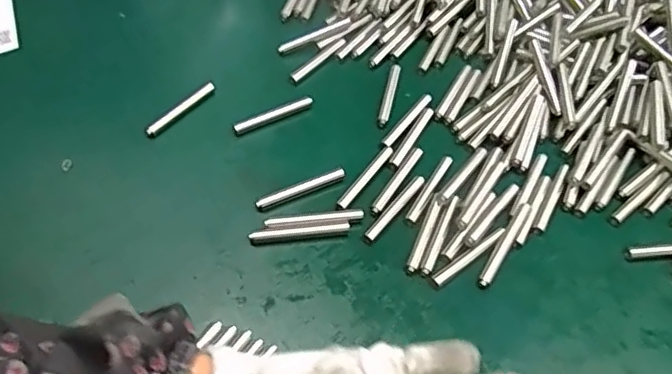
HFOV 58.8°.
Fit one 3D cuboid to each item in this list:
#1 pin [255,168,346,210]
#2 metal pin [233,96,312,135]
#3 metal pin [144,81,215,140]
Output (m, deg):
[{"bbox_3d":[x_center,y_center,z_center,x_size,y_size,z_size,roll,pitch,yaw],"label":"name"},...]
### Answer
[{"bbox_3d":[-0.021,0.001,0.370,0.059,0.004,0.007,-23,57,-19],"label":"pin"},{"bbox_3d":[-0.042,-0.049,0.405,0.057,0.005,0.009,-24,57,-19],"label":"metal pin"},{"bbox_3d":[-0.105,-0.052,0.408,0.008,0.009,0.058,32,58,21],"label":"metal pin"}]

